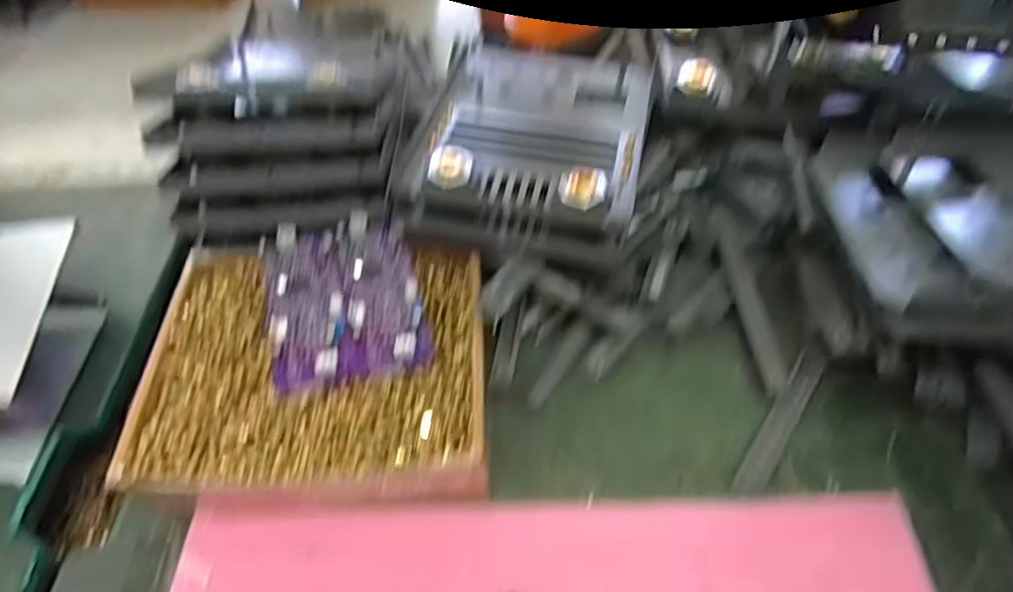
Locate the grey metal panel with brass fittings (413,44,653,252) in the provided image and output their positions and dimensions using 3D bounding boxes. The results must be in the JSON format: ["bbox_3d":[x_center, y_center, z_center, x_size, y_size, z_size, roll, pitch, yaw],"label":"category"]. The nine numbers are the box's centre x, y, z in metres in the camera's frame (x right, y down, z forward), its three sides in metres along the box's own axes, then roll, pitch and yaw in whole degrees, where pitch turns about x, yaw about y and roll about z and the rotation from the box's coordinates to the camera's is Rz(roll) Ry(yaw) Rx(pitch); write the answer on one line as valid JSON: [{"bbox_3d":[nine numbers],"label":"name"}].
[{"bbox_3d":[0.022,-0.119,0.464,0.152,0.043,0.201,7,53,10],"label":"grey metal panel with brass fittings"}]

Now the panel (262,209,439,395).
[{"bbox_3d":[-0.105,-0.001,0.414,0.094,0.016,0.112,-12,61,-12],"label":"panel"}]

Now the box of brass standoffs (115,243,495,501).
[{"bbox_3d":[-0.119,0.047,0.425,0.213,0.051,0.176,-2,52,2],"label":"box of brass standoffs"}]

